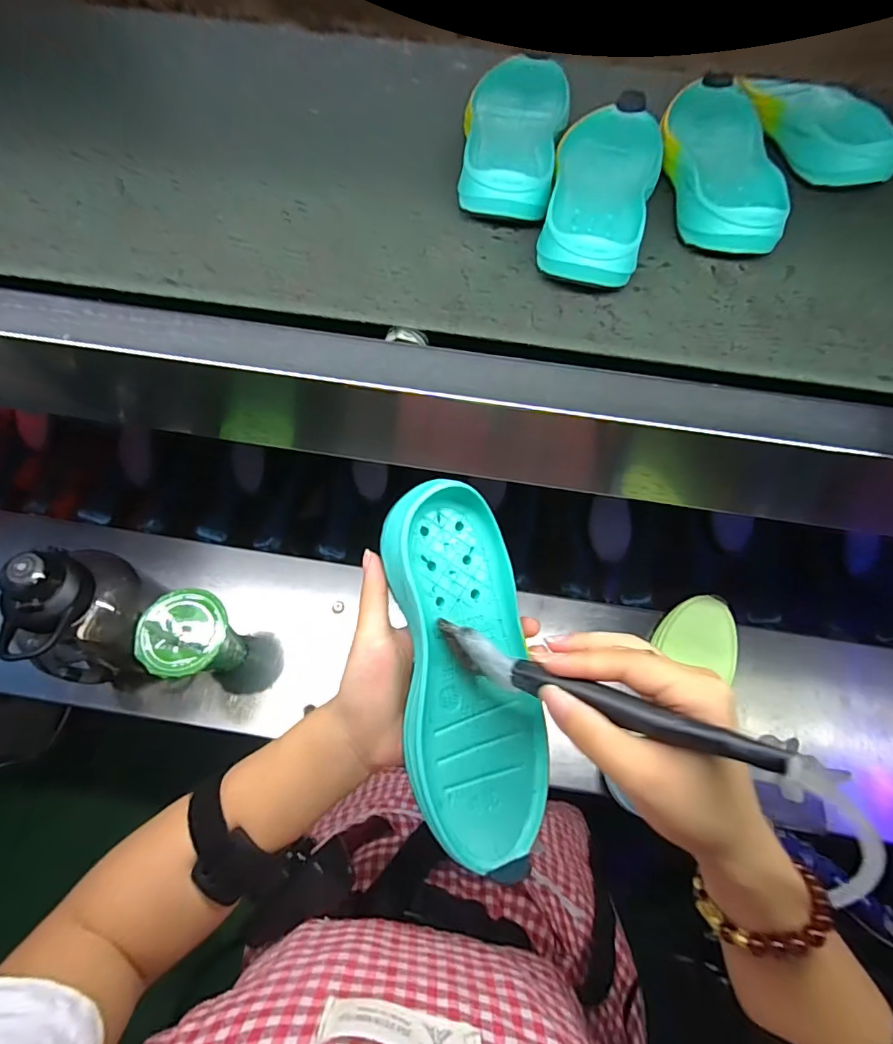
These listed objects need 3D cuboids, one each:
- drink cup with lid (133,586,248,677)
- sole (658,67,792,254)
[{"bbox_3d":[-0.288,0.143,0.597,0.089,0.142,0.093,1,66,-2],"label":"drink cup with lid"},{"bbox_3d":[0.228,-0.308,0.415,0.084,0.037,0.213,9,66,2],"label":"sole"}]

